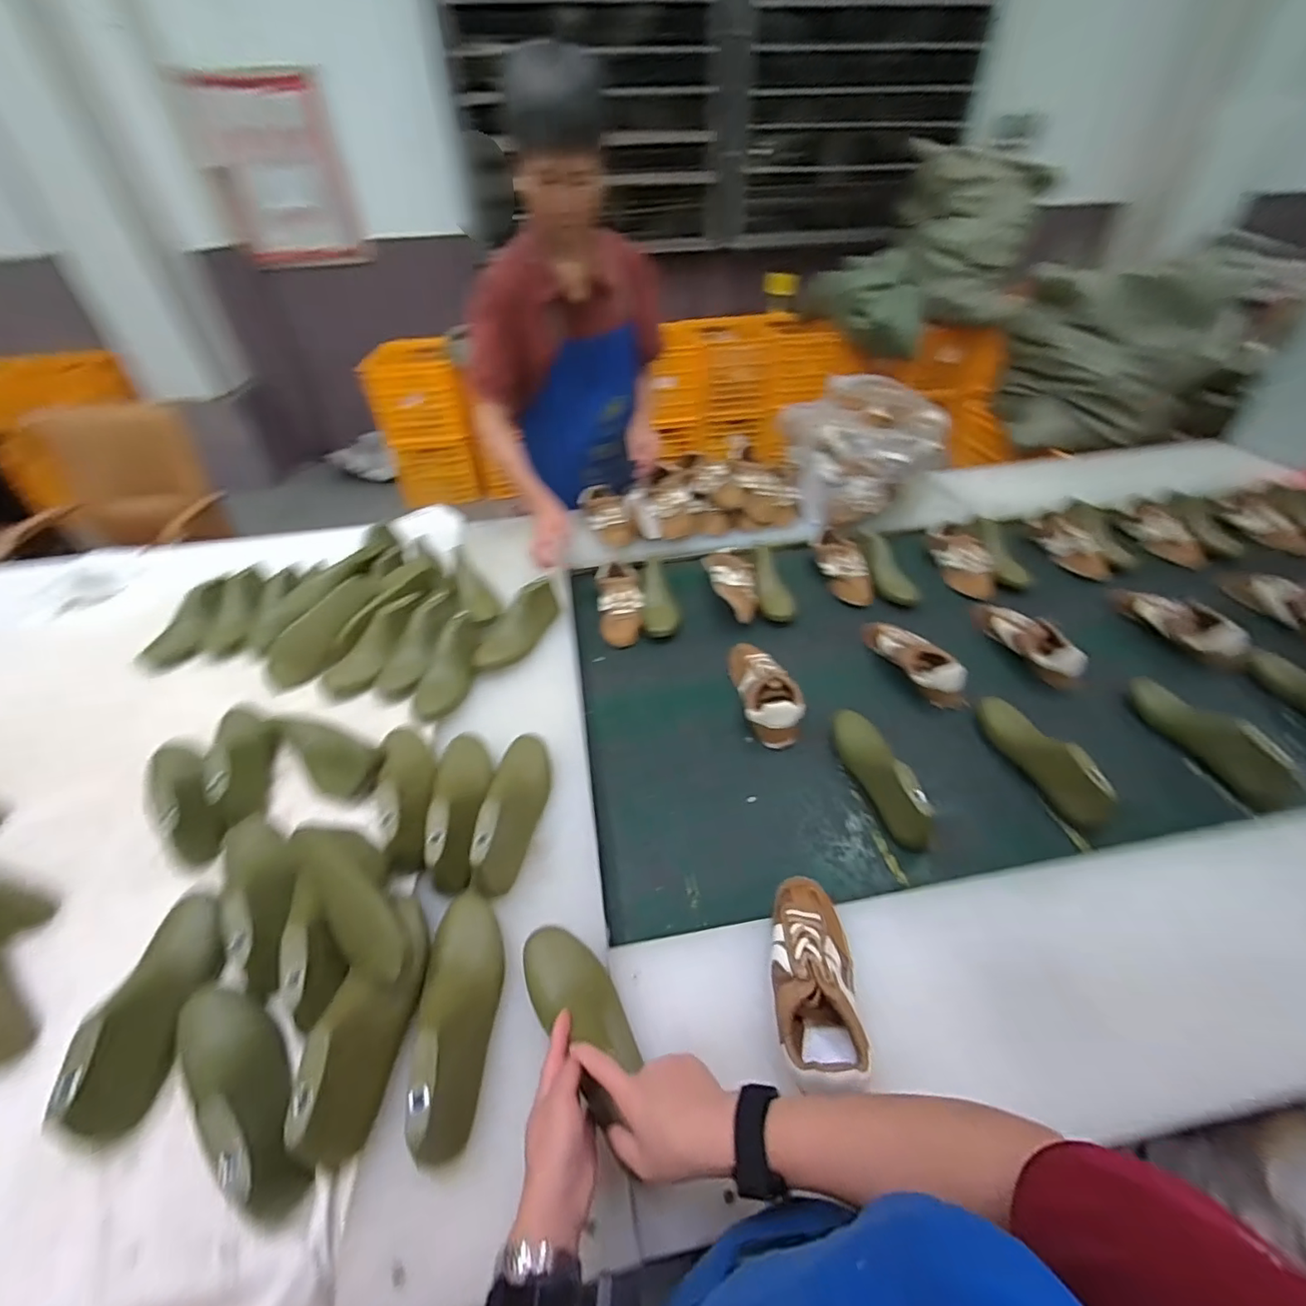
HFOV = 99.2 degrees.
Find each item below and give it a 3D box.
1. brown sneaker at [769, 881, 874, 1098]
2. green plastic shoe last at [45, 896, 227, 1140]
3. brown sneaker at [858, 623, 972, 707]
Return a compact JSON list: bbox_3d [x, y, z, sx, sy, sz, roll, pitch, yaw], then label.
[{"bbox_3d":[0.167,0.330,0.576,0.087,0.077,0.202,5,42,9],"label":"brown sneaker"},{"bbox_3d":[-0.512,0.349,0.572,0.063,0.073,0.227,-9,42,-7],"label":"green plastic shoe last"},{"bbox_3d":[0.463,0.008,0.998,0.069,0.057,0.226,-19,44,-18],"label":"brown sneaker"}]

